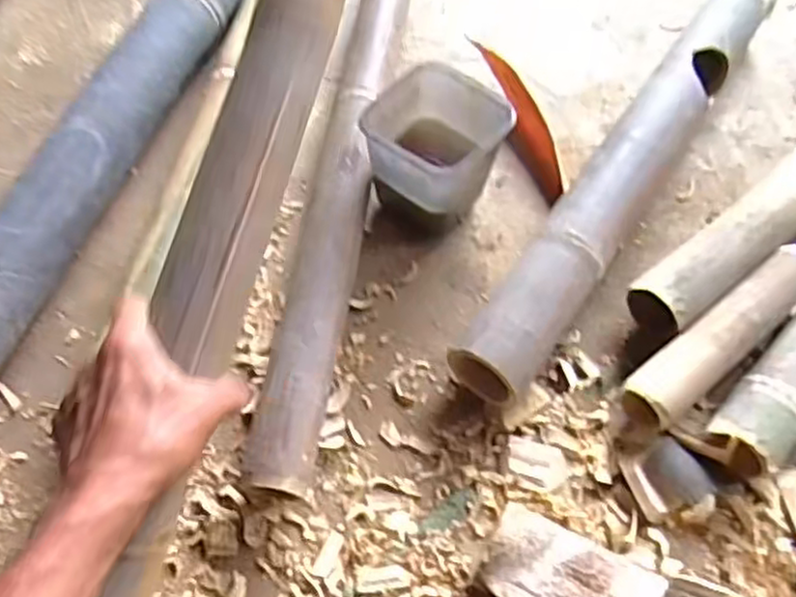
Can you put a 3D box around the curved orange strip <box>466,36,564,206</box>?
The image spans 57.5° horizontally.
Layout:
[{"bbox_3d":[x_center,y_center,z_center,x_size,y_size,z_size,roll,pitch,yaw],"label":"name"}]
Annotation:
[{"bbox_3d":[0.135,-0.206,0.815,0.042,0.013,0.228,-29,65,21],"label":"curved orange strip"}]

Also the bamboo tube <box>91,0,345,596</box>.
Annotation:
[{"bbox_3d":[-0.130,0.036,0.457,0.056,0.041,0.627,12,79,6],"label":"bamboo tube"}]

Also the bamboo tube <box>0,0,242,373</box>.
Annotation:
[{"bbox_3d":[-0.300,-0.158,0.737,0.075,0.074,0.602,20,64,7],"label":"bamboo tube"}]

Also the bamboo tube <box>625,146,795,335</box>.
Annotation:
[{"bbox_3d":[0.472,-0.157,0.784,0.634,0.087,0.073,-35,69,-19],"label":"bamboo tube"}]

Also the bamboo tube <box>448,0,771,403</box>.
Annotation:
[{"bbox_3d":[0.240,-0.144,0.753,0.078,0.084,0.605,32,65,14],"label":"bamboo tube"}]

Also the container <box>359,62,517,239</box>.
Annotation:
[{"bbox_3d":[0.032,-0.138,0.720,0.118,0.120,0.112,-40,69,-20],"label":"container"}]

